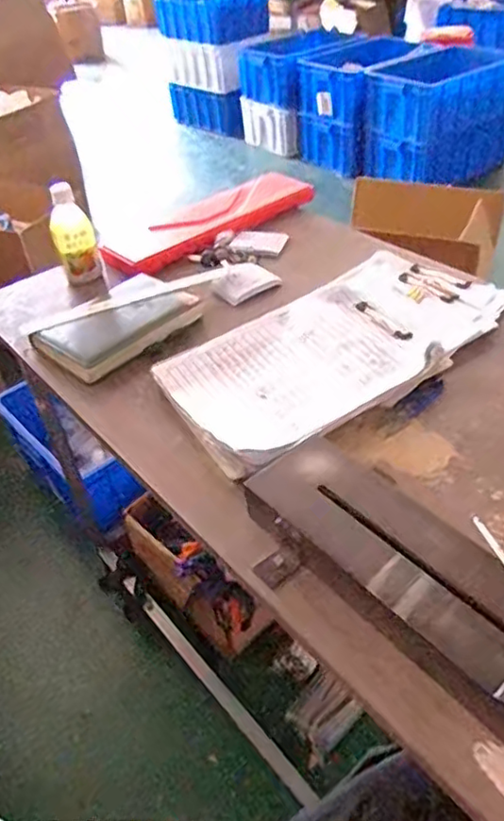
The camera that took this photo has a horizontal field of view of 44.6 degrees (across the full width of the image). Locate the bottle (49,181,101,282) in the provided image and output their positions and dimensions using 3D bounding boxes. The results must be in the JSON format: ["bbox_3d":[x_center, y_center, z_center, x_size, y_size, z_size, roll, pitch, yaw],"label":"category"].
[{"bbox_3d":[-0.284,-0.276,0.983,0.063,0.152,0.054,-15,42,-10],"label":"bottle"}]

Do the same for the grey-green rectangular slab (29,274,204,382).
[{"bbox_3d":[-0.189,-0.120,0.854,0.201,0.022,0.135,-37,56,-25],"label":"grey-green rectangular slab"}]

